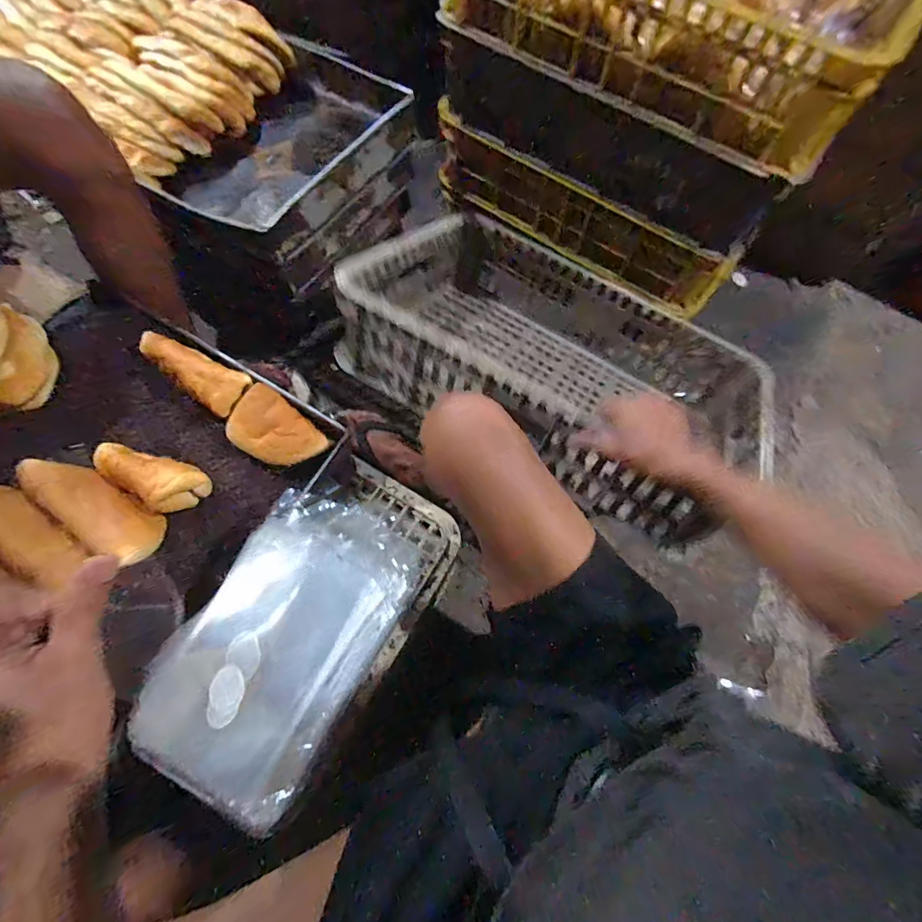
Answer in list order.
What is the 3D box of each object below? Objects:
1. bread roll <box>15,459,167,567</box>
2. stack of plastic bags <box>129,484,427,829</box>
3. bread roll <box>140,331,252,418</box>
[{"bbox_3d":[-0.398,0.049,0.477,0.155,0.047,0.062,41,72,-9],"label":"bread roll"},{"bbox_3d":[-0.180,0.185,0.494,0.176,0.085,0.311,28,71,7],"label":"stack of plastic bags"},{"bbox_3d":[-0.330,-0.118,0.553,0.130,0.036,0.063,36,72,10],"label":"bread roll"}]

